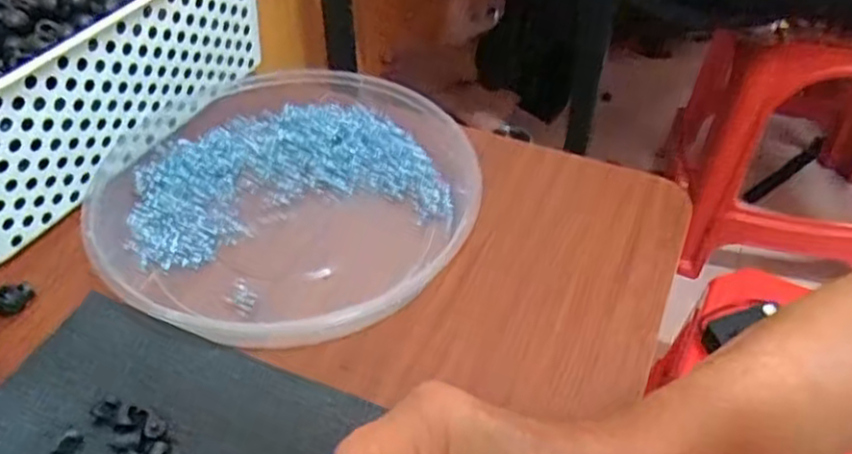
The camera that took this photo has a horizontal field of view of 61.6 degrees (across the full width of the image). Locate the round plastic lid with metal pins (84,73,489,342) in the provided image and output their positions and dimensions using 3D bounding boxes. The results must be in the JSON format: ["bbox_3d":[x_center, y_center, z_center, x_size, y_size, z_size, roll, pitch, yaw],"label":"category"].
[{"bbox_3d":[-0.089,-0.022,0.447,0.233,0.040,0.217,0,45,0],"label":"round plastic lid with metal pins"}]

